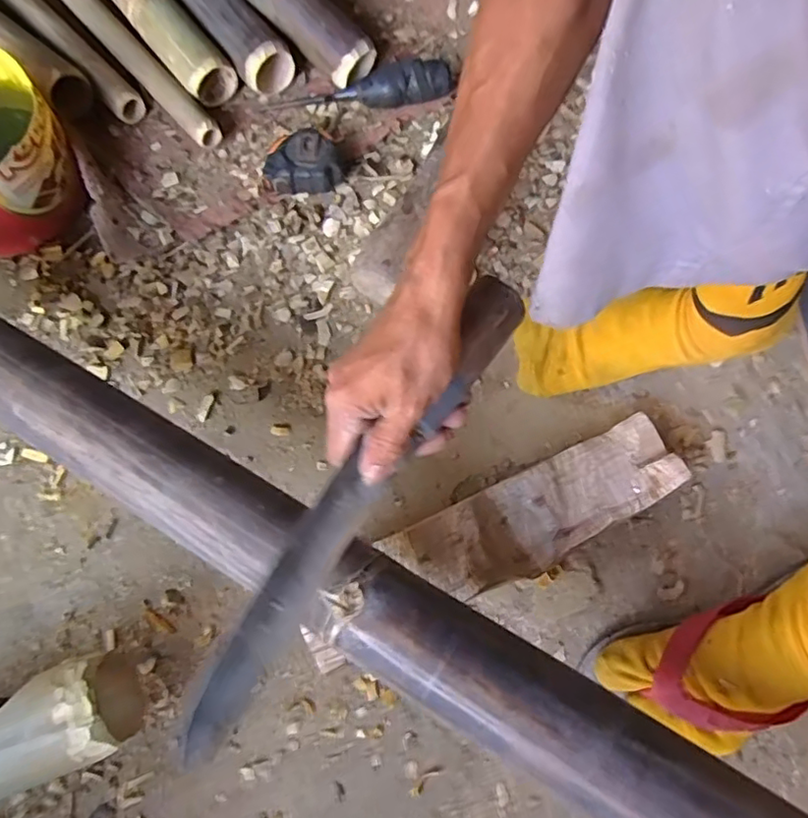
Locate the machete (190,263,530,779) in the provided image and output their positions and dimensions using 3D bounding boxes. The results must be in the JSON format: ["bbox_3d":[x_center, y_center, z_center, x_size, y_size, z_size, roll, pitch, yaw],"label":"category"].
[{"bbox_3d":[-0.028,0.052,0.356,0.034,0.020,0.314,35,80,11],"label":"machete"}]

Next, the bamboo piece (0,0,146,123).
[{"bbox_3d":[-0.511,-0.529,0.684,0.036,0.027,0.708,-44,77,-12],"label":"bamboo piece"}]

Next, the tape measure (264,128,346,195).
[{"bbox_3d":[-0.094,-0.233,0.576,0.072,0.039,0.054,6,72,2],"label":"tape measure"}]

